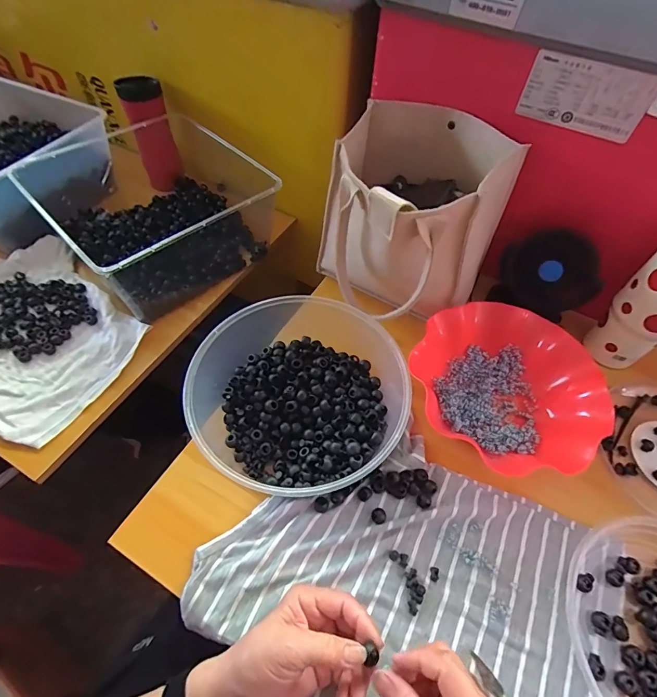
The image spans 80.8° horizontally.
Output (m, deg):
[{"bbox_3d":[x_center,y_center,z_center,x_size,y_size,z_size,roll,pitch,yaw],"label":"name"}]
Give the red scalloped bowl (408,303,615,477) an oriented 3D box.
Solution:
[{"bbox_3d":[0.222,0.040,0.484,0.216,0.058,0.194,37,61,20],"label":"red scalloped bowl"}]

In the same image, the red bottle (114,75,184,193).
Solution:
[{"bbox_3d":[-0.330,-0.400,0.734,0.071,0.193,0.076,-16,58,-14],"label":"red bottle"}]

